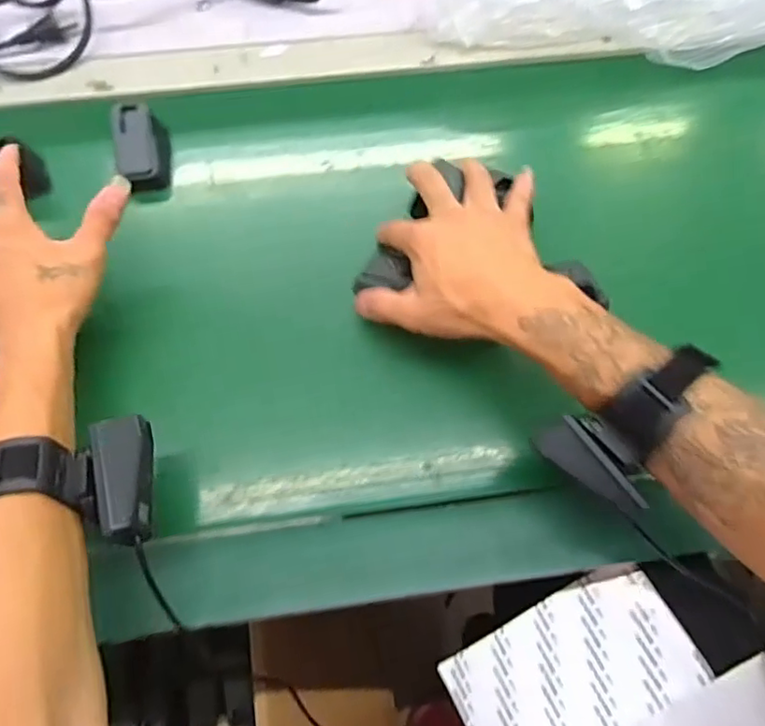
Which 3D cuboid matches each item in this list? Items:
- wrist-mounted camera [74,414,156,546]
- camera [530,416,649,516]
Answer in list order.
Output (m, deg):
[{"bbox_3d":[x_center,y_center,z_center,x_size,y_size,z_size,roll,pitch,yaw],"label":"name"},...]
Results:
[{"bbox_3d":[-0.150,0.066,0.338,0.028,0.027,0.072,-9,69,-5],"label":"wrist-mounted camera"},{"bbox_3d":[0.131,0.057,0.356,0.070,0.035,0.021,40,34,17],"label":"camera"}]

